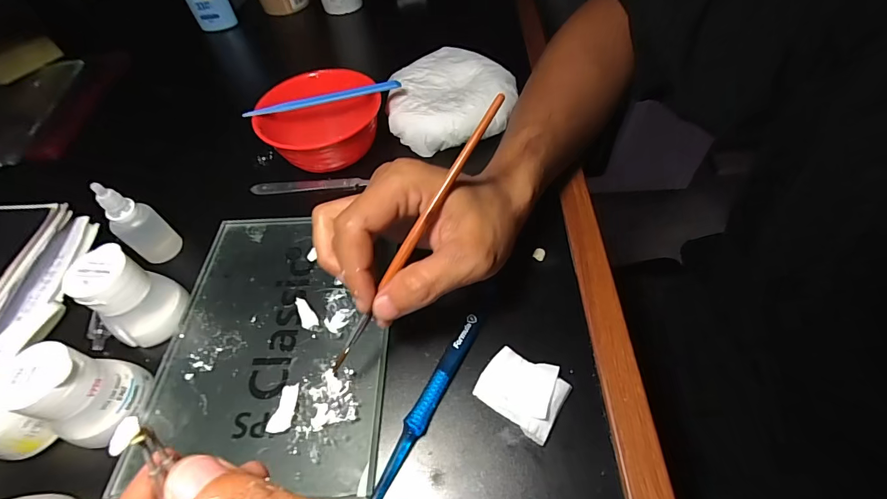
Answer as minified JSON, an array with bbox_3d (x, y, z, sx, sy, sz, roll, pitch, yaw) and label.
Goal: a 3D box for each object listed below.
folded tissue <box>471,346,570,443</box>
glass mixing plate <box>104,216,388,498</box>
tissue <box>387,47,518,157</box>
[{"bbox_3d":[0.047,0.083,0.242,0.048,0.008,0.041,28,60,22],"label":"folded tissue"},{"bbox_3d":[-0.114,0.055,0.279,0.148,0.010,0.194,-1,53,3],"label":"glass mixing plate"},{"bbox_3d":[0.005,-0.152,0.396,0.121,0.038,0.116,-8,53,-2],"label":"tissue"}]

